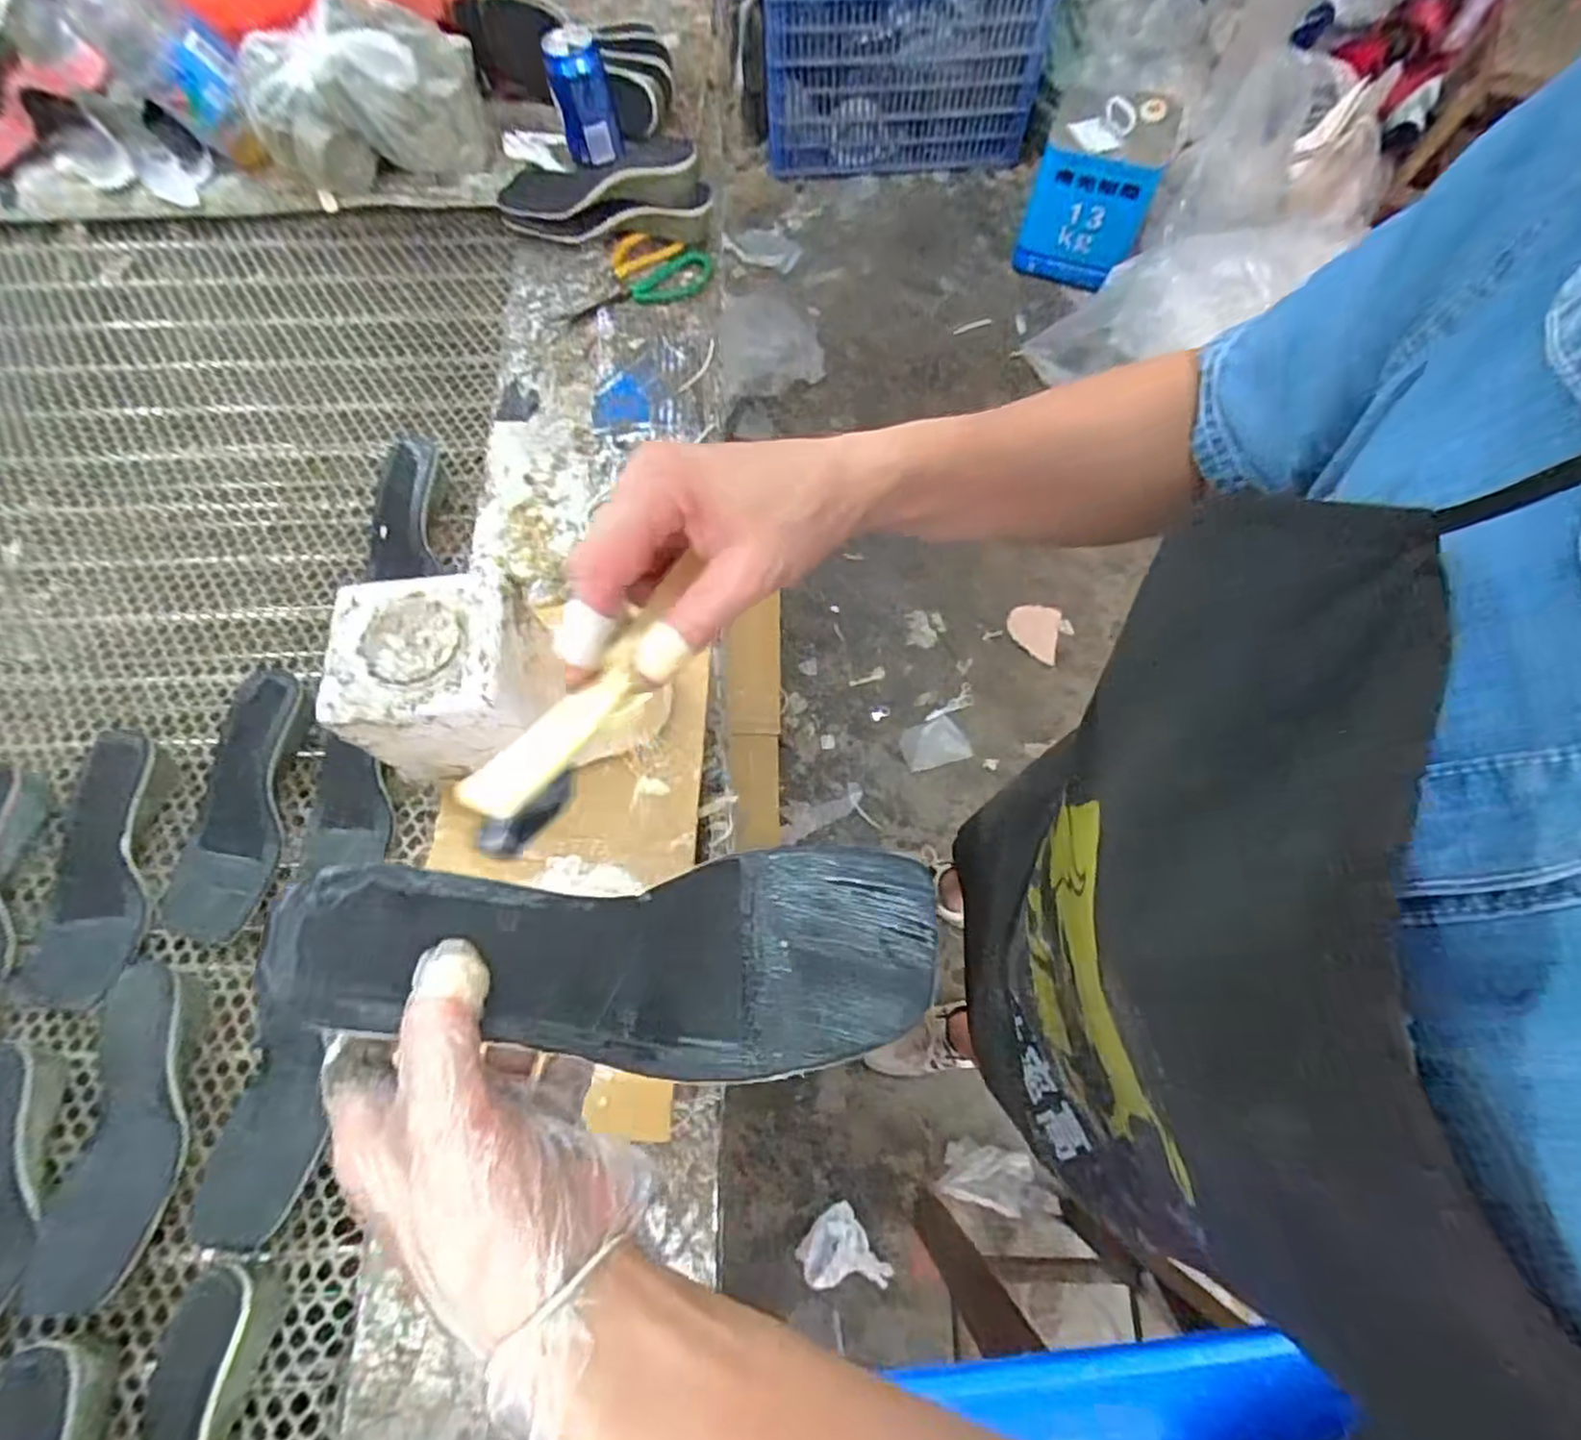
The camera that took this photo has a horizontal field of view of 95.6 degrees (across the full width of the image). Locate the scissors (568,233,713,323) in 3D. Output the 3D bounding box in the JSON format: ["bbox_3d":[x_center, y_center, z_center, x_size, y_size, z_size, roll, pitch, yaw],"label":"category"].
[{"bbox_3d":[-0.174,-0.513,0.812,0.161,0.022,0.099,-15,69,-5],"label":"scissors"}]

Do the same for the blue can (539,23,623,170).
[{"bbox_3d":[-0.234,-0.702,0.811,0.064,0.107,0.055,-15,69,-5],"label":"blue can"}]

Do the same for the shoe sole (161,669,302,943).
[{"bbox_3d":[-0.468,0.069,0.606,0.074,0.024,0.222,7,81,3],"label":"shoe sole"}]

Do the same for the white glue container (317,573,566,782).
[{"bbox_3d":[-0.235,-0.030,0.502,0.118,0.104,0.106,-6,69,-2],"label":"white glue container"}]

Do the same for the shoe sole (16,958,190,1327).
[{"bbox_3d":[-0.481,0.297,0.523,0.082,0.024,0.221,2,69,1],"label":"shoe sole"}]

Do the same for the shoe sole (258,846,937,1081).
[{"bbox_3d":[-0.056,0.080,0.244,0.213,0.023,0.075,5,68,-14],"label":"shoe sole"}]

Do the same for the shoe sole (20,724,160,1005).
[{"bbox_3d":[-0.572,0.119,0.581,0.086,0.034,0.210,-8,69,-3],"label":"shoe sole"}]

